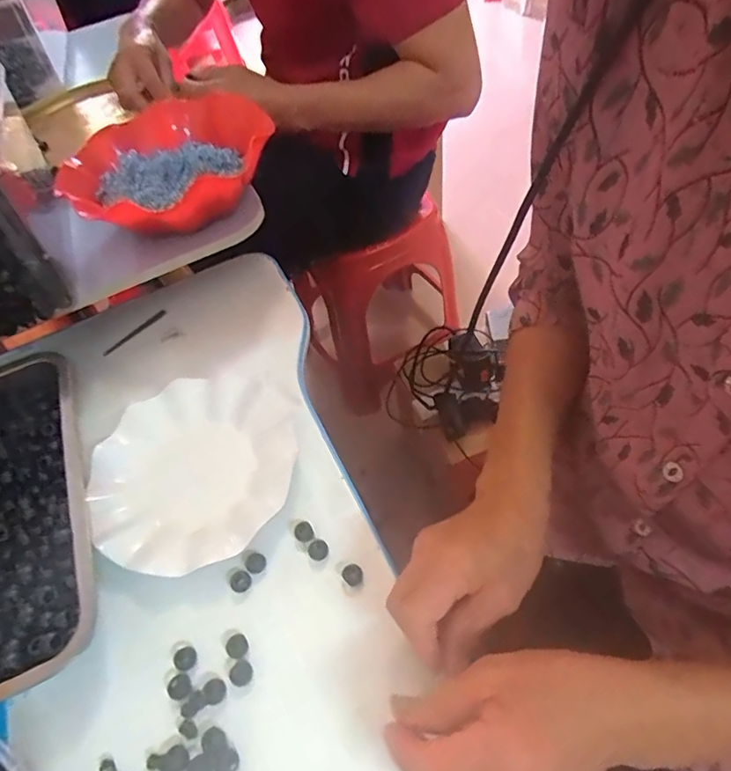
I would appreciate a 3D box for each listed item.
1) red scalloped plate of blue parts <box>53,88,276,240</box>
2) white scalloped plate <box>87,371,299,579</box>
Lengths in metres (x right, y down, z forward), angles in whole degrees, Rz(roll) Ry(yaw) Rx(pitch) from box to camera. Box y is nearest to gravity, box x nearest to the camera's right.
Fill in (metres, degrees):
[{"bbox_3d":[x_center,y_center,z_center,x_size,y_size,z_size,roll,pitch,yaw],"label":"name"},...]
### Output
[{"bbox_3d":[-0.216,-0.249,0.565,0.219,0.063,0.236,-4,54,6],"label":"red scalloped plate of blue parts"},{"bbox_3d":[-0.152,0.068,0.446,0.177,0.029,0.176,-4,54,6],"label":"white scalloped plate"}]

